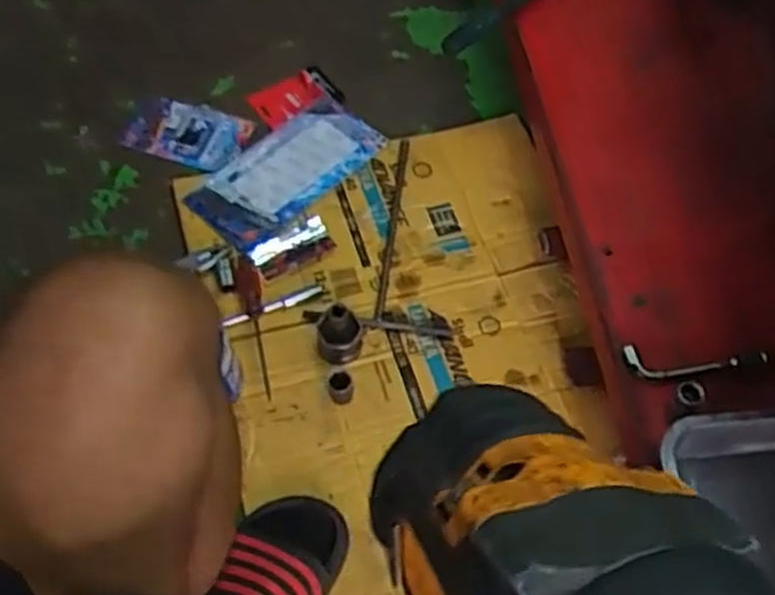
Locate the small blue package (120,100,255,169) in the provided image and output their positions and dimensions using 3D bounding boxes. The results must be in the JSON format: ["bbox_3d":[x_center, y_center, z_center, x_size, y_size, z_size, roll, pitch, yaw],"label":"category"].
[{"bbox_3d":[-0.284,-0.238,1.136,0.168,0.018,0.105,15,58,6],"label":"small blue package"}]

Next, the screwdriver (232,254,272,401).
[{"bbox_3d":[-0.154,0.031,0.958,0.028,0.023,0.189,-14,60,-11],"label":"screwdriver"}]

